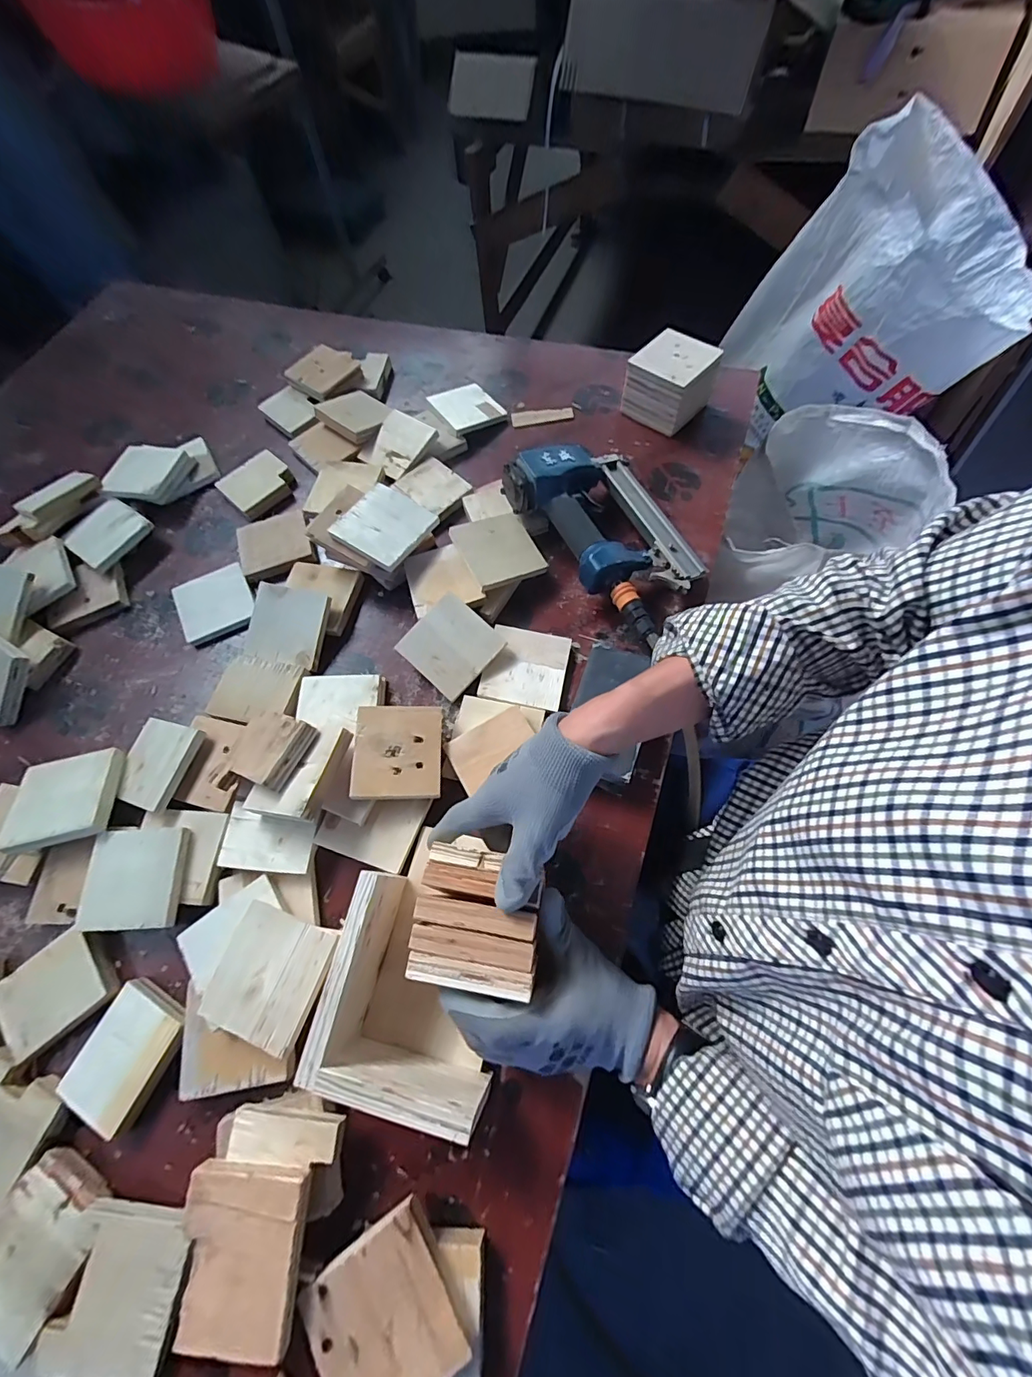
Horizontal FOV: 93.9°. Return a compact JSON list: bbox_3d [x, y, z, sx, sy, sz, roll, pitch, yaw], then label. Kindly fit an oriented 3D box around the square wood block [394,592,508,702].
[{"bbox_3d":[-0.073,-0.048,0.533,0.090,0.007,0.089,42,93,3],"label":"square wood block"}]

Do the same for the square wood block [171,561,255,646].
[{"bbox_3d":[-0.377,-0.107,0.604,0.089,0.014,0.088,-24,65,-7],"label":"square wood block"}]

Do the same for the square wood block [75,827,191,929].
[{"bbox_3d":[-0.366,0.181,0.462,0.095,0.011,0.087,-4,64,4],"label":"square wood block"}]

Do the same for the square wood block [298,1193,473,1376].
[{"bbox_3d":[-0.088,0.423,0.323,0.089,0.014,0.089,-31,64,-11],"label":"square wood block"}]

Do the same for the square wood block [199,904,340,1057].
[{"bbox_3d":[-0.206,0.240,0.406,0.085,0.010,0.091,16,60,5],"label":"square wood block"}]

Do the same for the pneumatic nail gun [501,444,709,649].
[{"bbox_3d":[0.122,-0.194,0.569,0.163,0.076,0.266,-34,70,-8],"label":"pneumatic nail gun"}]

